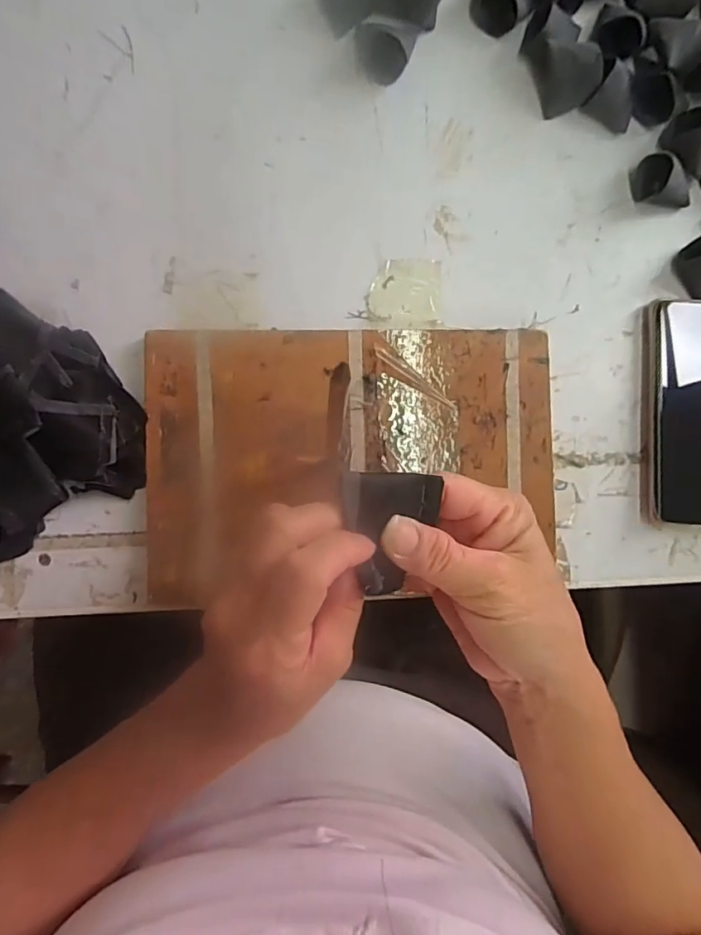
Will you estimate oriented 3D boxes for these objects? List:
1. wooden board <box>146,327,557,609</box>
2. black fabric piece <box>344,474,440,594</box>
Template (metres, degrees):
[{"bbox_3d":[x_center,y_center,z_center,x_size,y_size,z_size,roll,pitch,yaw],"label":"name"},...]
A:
[{"bbox_3d":[0.003,-0.005,0.349,0.270,0.014,0.173,-2,88,-4],"label":"wooden board"},{"bbox_3d":[0.017,0.030,0.228,0.043,0.005,0.056,0,106,-14],"label":"black fabric piece"}]

